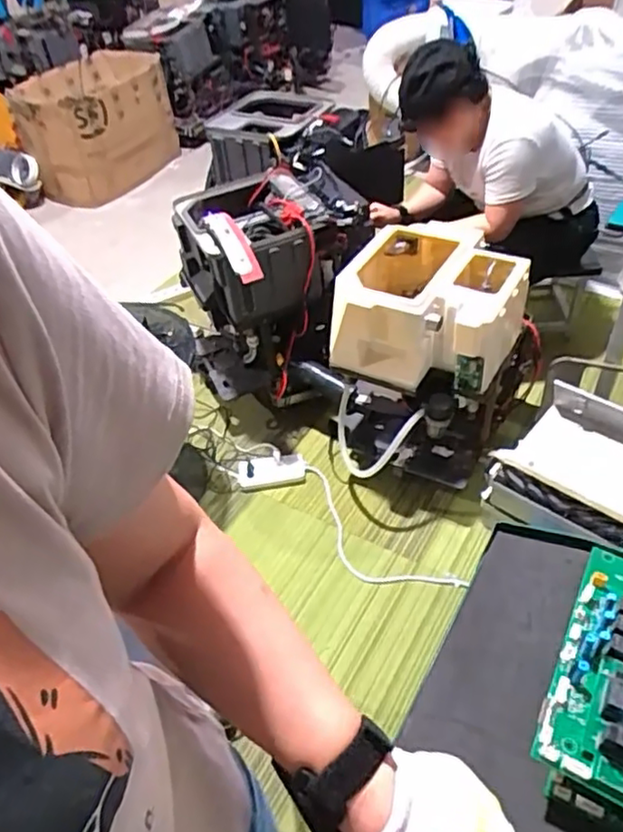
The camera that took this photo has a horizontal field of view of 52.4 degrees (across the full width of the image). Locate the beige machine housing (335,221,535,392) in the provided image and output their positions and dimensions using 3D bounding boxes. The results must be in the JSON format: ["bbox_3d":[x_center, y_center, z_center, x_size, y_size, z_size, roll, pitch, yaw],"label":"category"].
[{"bbox_3d":[0.296,-0.280,1.566,0.429,0.218,0.395,13,48,19],"label":"beige machine housing"}]

